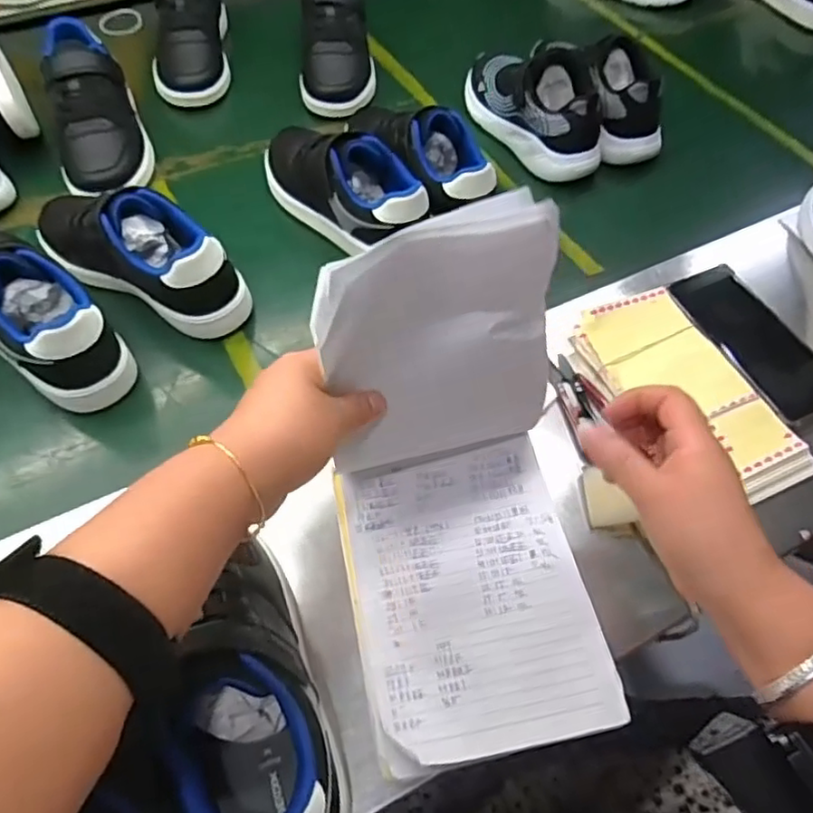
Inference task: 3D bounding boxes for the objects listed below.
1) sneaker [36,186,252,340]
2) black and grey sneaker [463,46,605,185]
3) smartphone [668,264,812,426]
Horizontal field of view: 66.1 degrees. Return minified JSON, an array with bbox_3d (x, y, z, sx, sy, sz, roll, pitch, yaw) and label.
[{"bbox_3d":[-0.251,-0.146,0.557,0.223,0.089,0.086,31,61,16],"label":"sneaker"},{"bbox_3d":[0.149,-0.353,0.708,0.089,0.083,0.204,-25,62,-18],"label":"black and grey sneaker"},{"bbox_3d":[0.304,-0.059,0.538,0.072,0.012,0.160,-22,61,-16],"label":"smartphone"}]

